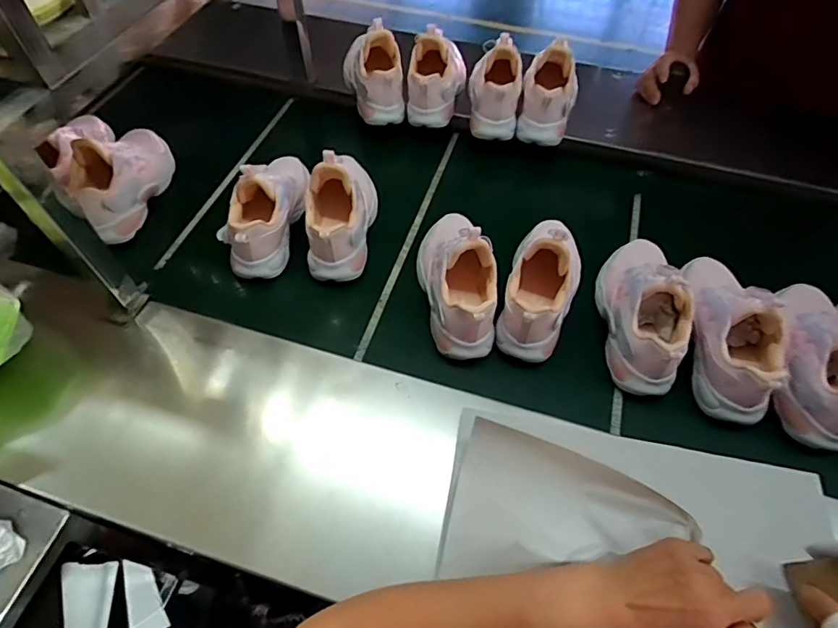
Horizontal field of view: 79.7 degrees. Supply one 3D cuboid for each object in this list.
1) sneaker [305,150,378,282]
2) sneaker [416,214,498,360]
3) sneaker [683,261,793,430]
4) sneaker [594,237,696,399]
[{"bbox_3d":[-0.105,-0.158,0.686,0.084,0.110,0.200,2,57,0],"label":"sneaker"},{"bbox_3d":[0.052,-0.055,0.617,0.086,0.109,0.192,-8,57,-6],"label":"sneaker"},{"bbox_3d":[0.365,0.005,0.585,0.077,0.106,0.225,6,57,2],"label":"sneaker"},{"bbox_3d":[0.278,-0.020,0.609,0.084,0.102,0.216,3,57,1],"label":"sneaker"}]

